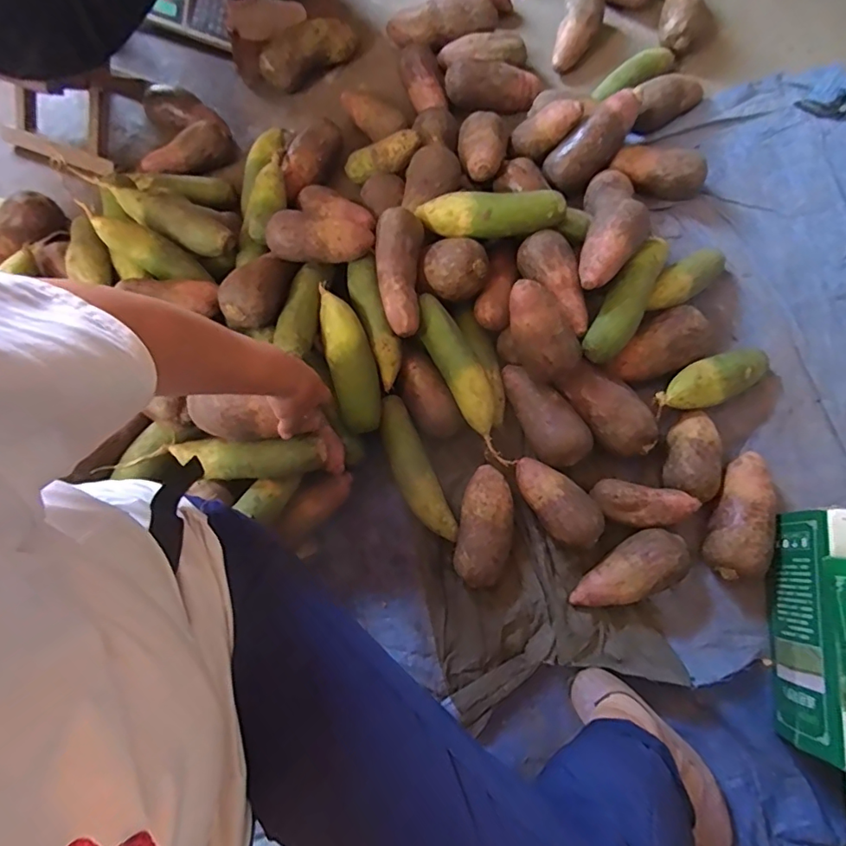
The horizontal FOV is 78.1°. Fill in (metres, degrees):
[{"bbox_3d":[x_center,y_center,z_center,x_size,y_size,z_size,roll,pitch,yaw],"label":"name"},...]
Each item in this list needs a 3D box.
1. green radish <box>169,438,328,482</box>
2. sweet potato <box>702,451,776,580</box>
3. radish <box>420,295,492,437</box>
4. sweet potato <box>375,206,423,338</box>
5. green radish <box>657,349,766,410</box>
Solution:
[{"bbox_3d":[-0.218,0.044,0.644,0.186,0.045,0.045,-1,74,8],"label":"green radish"},{"bbox_3d":[0.419,0.122,0.690,0.076,0.060,0.167,10,75,5],"label":"sweet potato"},{"bbox_3d":[0.046,-0.082,0.732,0.054,0.056,0.202,-28,75,-5],"label":"radish"},{"bbox_3d":[-0.035,-0.215,0.731,0.061,0.044,0.185,0,74,2],"label":"sweet potato"},{"bbox_3d":[0.413,-0.060,0.739,0.174,0.053,0.063,-22,75,-4],"label":"green radish"}]

